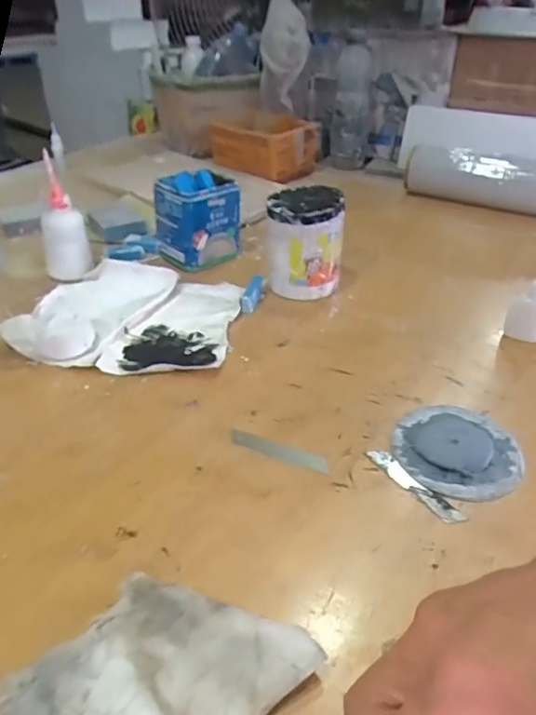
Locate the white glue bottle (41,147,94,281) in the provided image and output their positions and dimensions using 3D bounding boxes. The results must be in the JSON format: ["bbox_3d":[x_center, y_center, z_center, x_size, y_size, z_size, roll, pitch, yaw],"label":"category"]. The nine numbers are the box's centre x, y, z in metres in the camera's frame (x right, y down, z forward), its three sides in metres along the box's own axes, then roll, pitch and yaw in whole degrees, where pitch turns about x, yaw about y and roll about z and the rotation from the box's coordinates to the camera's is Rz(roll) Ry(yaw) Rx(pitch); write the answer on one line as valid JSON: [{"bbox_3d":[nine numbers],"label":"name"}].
[{"bbox_3d":[-0.283,-0.181,0.736,0.061,0.141,0.047,-13,39,-18],"label":"white glue bottle"}]

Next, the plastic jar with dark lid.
[{"bbox_3d":[0.049,-0.156,0.724,0.098,0.125,0.091,1,37,0],"label":"plastic jar with dark lid"}]

